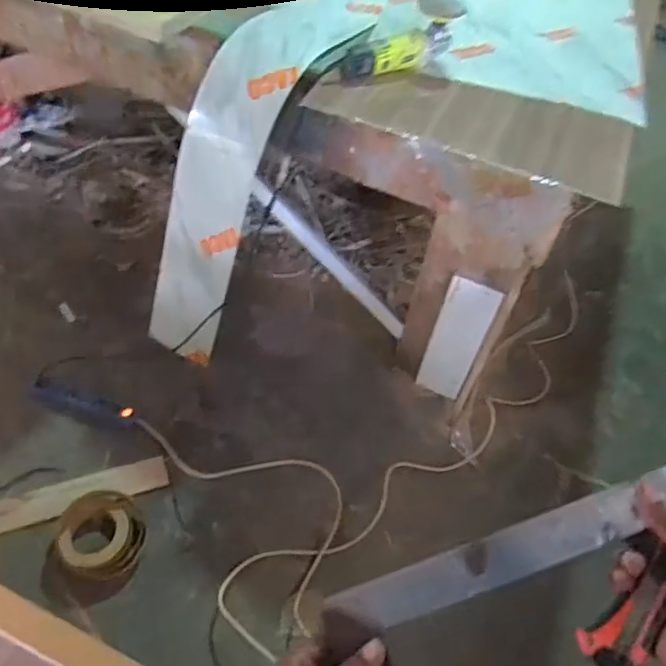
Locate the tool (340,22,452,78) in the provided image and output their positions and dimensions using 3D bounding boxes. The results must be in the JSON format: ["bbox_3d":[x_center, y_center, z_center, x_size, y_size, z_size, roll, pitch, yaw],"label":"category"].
[{"bbox_3d":[0.141,-0.581,1.253,0.233,0.069,0.062,-15,54,-18],"label":"tool"}]

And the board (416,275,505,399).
[{"bbox_3d":[0.316,0.022,1.548,0.124,0.396,0.016,32,49,20],"label":"board"}]

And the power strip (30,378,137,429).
[{"bbox_3d":[-0.659,0.187,1.580,0.302,0.032,0.063,20,51,9],"label":"power strip"}]

